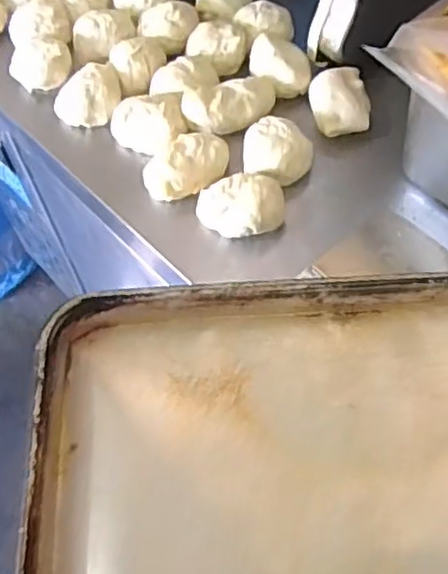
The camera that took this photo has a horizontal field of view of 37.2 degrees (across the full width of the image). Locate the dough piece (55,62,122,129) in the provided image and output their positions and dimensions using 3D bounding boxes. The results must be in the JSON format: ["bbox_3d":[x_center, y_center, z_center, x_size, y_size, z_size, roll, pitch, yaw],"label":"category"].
[{"bbox_3d":[-0.149,-0.207,0.728,0.076,0.037,0.065,-15,58,-5],"label":"dough piece"}]

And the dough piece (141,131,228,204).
[{"bbox_3d":[-0.036,-0.122,0.664,0.062,0.040,0.083,34,66,22],"label":"dough piece"}]

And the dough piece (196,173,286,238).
[{"bbox_3d":[0.016,-0.078,0.629,0.080,0.038,0.054,2,59,6],"label":"dough piece"}]

